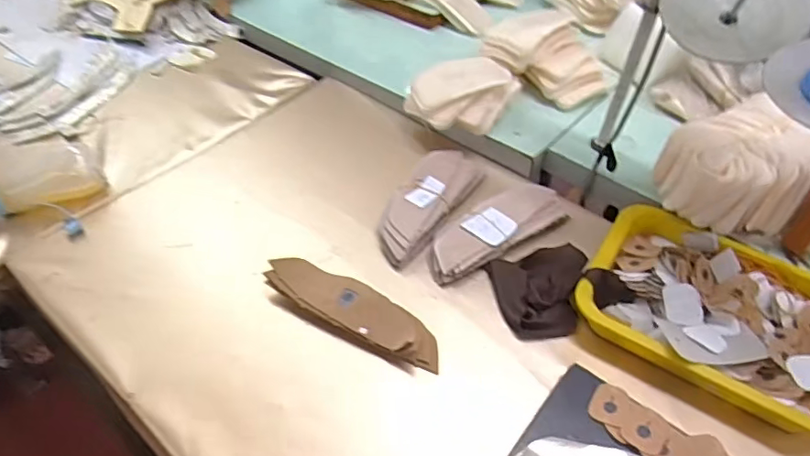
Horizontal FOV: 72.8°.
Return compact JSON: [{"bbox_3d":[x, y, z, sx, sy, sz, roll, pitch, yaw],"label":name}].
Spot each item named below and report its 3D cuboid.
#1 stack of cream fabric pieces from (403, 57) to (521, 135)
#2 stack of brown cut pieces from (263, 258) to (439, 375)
[{"bbox_3d":[0.088,-0.184,0.768,0.166,0.066,0.103,-5,48,-7],"label":"stack of cream fabric pieces"},{"bbox_3d":[-0.054,0.087,0.578,0.200,0.028,0.056,21,50,16],"label":"stack of brown cut pieces"}]

